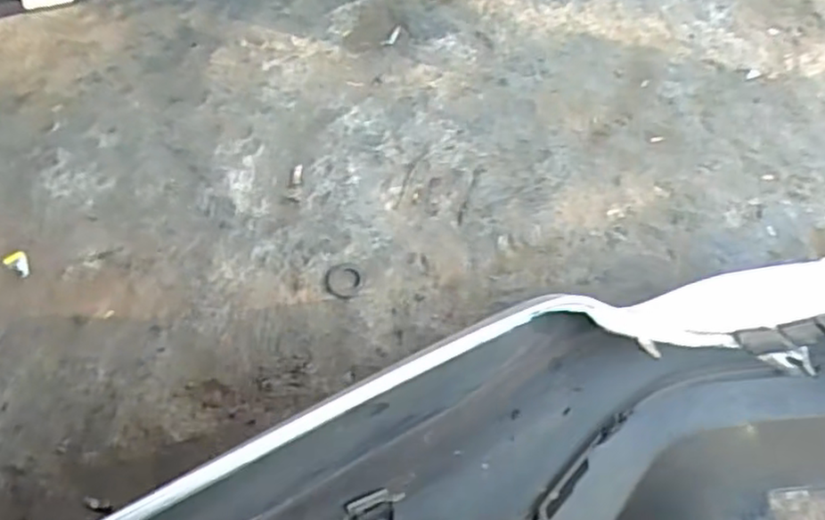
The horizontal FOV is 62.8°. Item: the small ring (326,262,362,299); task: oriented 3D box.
[{"bbox_3d":[-0.080,0.024,0.783,0.042,0.005,0.048,-11,56,0],"label":"small ring"}]

